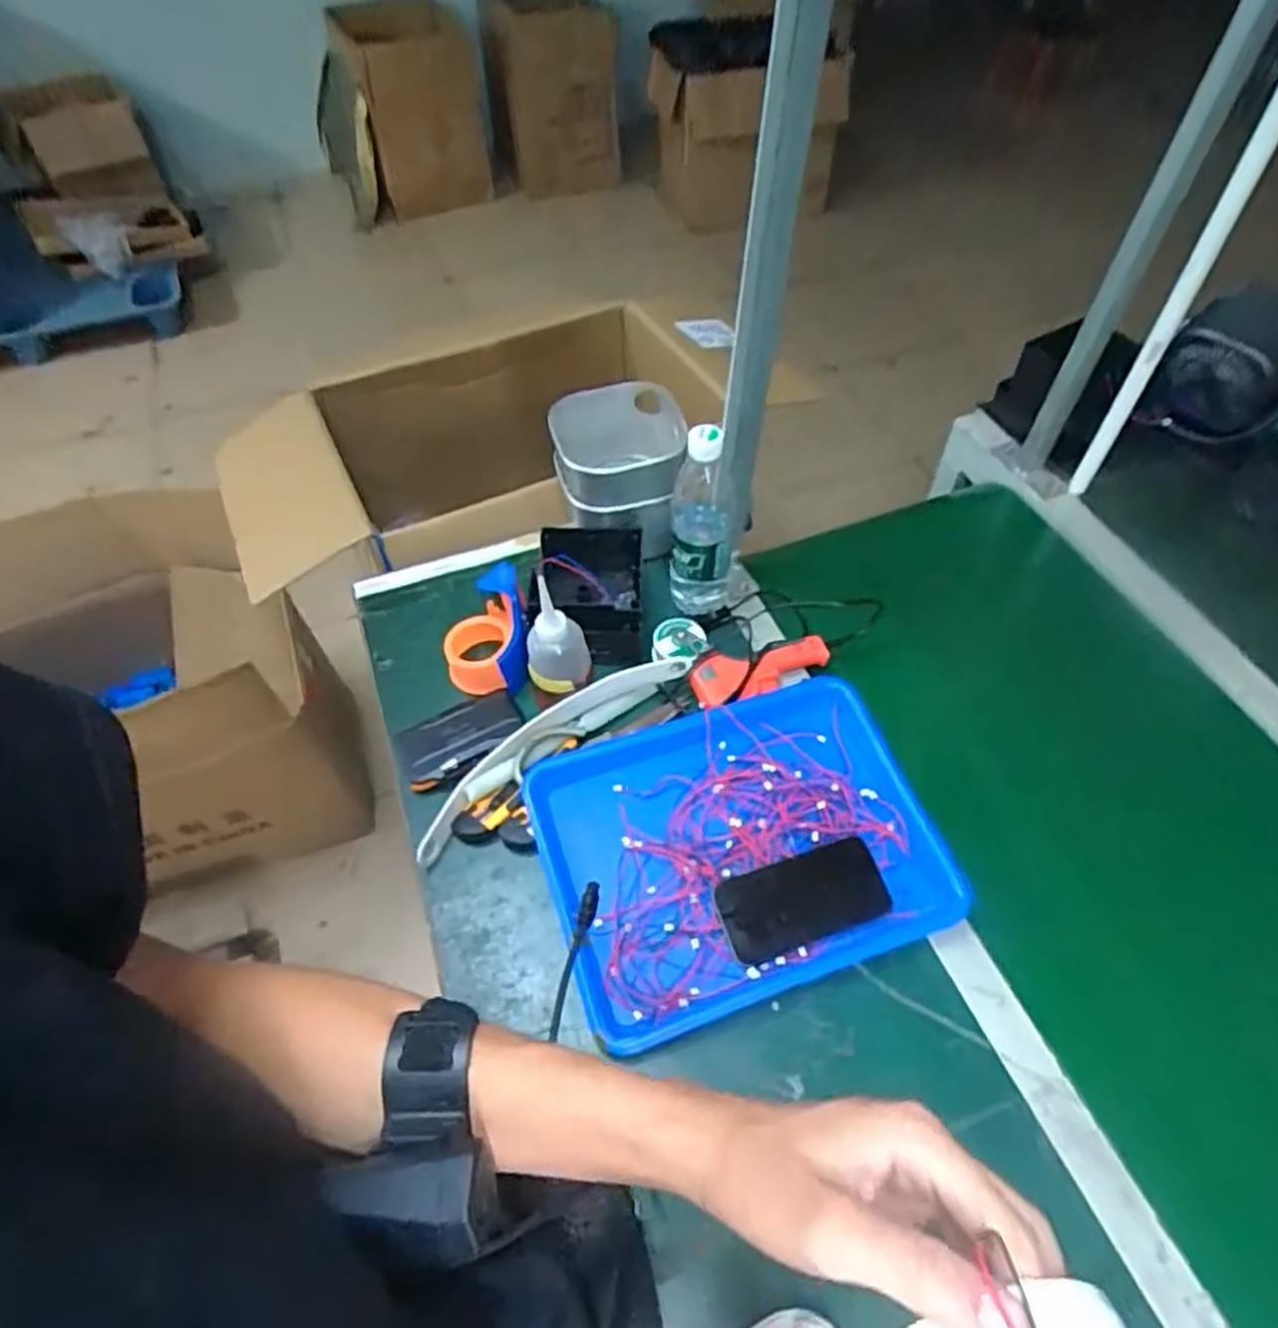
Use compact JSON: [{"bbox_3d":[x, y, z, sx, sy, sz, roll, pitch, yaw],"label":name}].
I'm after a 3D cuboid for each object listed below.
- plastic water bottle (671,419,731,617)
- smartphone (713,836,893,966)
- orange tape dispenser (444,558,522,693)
[{"bbox_3d":[0.063,-0.149,0.806,0.066,0.223,0.072,3,54,4],"label":"plastic water bottle"},{"bbox_3d":[0.140,0.202,0.664,0.140,0.006,0.071,-18,65,-3],"label":"smartphone"},{"bbox_3d":[-0.166,-0.050,0.834,0.078,0.049,0.162,-3,54,0],"label":"orange tape dispenser"}]

